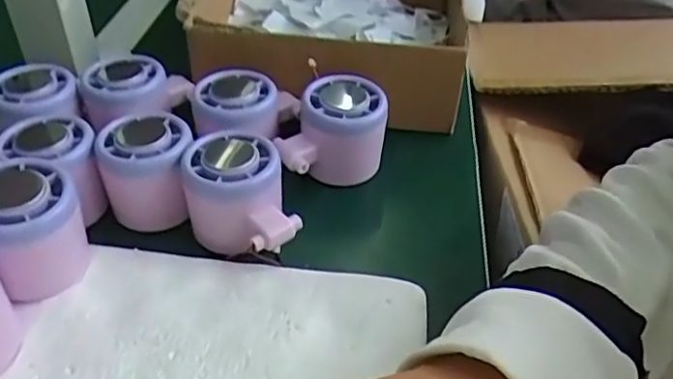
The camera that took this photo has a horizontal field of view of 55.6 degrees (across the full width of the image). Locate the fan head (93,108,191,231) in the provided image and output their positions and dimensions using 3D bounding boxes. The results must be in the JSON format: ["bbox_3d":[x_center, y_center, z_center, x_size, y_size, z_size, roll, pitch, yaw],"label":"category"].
[{"bbox_3d":[-0.115,-0.012,0.389,0.052,0.050,0.054,1,39,-1],"label":"fan head"}]

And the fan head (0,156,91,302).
[{"bbox_3d":[-0.160,0.022,0.332,0.052,0.060,0.047,-27,47,-31],"label":"fan head"}]

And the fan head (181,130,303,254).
[{"bbox_3d":[-0.057,0.005,0.366,0.054,0.049,0.066,-14,42,-19],"label":"fan head"}]

